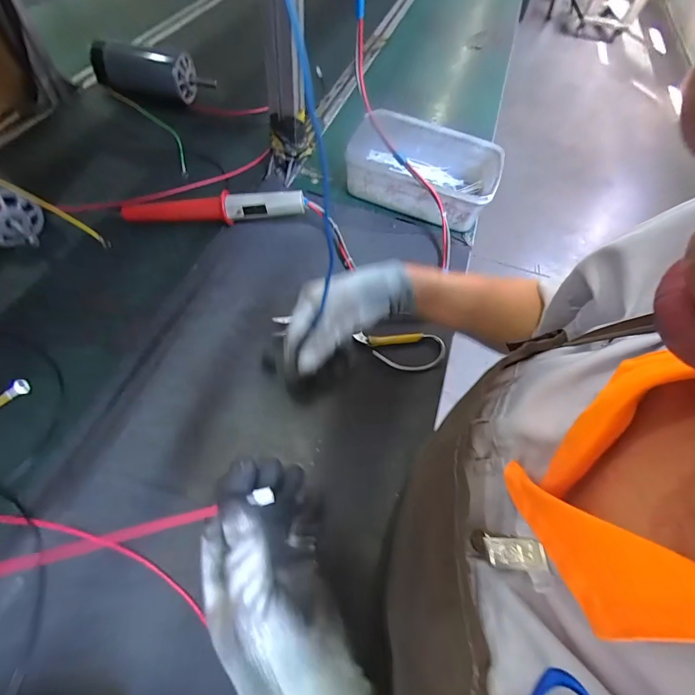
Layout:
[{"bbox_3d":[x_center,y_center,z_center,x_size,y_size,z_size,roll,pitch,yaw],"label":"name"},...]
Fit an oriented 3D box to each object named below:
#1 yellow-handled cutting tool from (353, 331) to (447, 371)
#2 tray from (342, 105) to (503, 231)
[{"bbox_3d":[0.065,0.004,0.443,0.103,0.012,0.048,-2,59,-6],"label":"yellow-handled cutting tool"},{"bbox_3d":[0.109,-0.276,0.569,0.225,0.077,0.162,15,59,4],"label":"tray"}]

